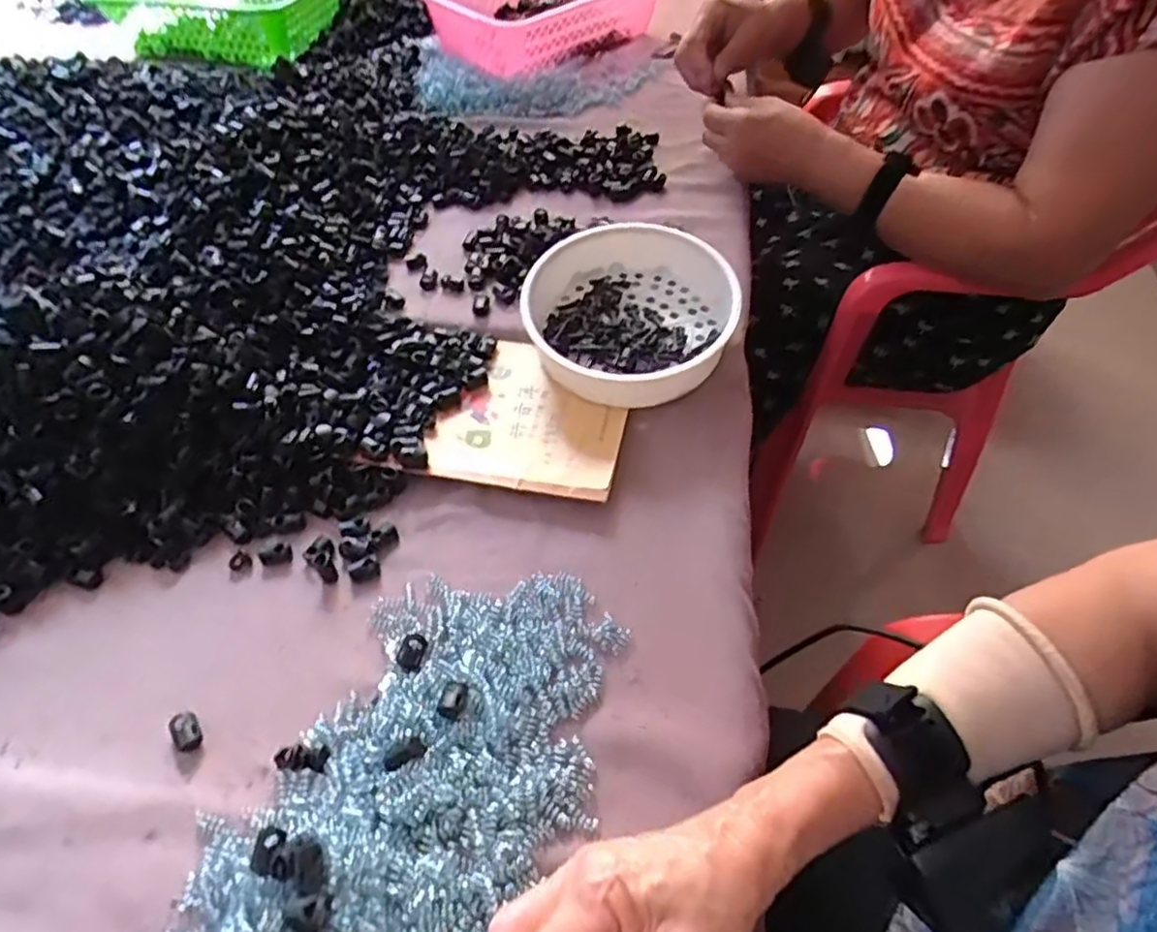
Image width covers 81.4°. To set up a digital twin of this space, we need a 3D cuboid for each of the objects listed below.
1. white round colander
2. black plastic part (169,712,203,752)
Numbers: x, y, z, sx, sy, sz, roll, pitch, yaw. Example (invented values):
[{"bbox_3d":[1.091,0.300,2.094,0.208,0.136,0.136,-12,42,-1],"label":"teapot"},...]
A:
[{"bbox_3d":[0.039,-0.121,0.531,0.159,0.067,0.160,-1,51,1],"label":"white round colander"},{"bbox_3d":[-0.221,0.149,0.379,0.015,0.009,0.022,-37,57,-27],"label":"black plastic part"}]

